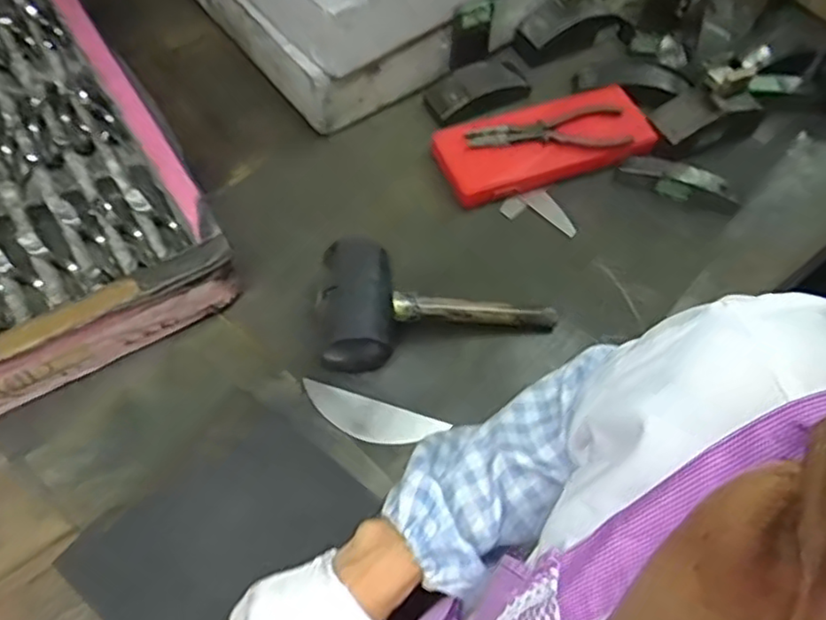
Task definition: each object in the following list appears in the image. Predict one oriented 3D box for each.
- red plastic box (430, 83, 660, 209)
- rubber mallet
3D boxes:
[{"bbox_3d":[0.156,-0.201,0.799,0.260,0.030,0.102,-18,62,-13],"label":"red plastic box"},{"bbox_3d":[0.022,0.002,0.674,0.228,0.060,0.112,4,58,-16],"label":"rubber mallet"}]

